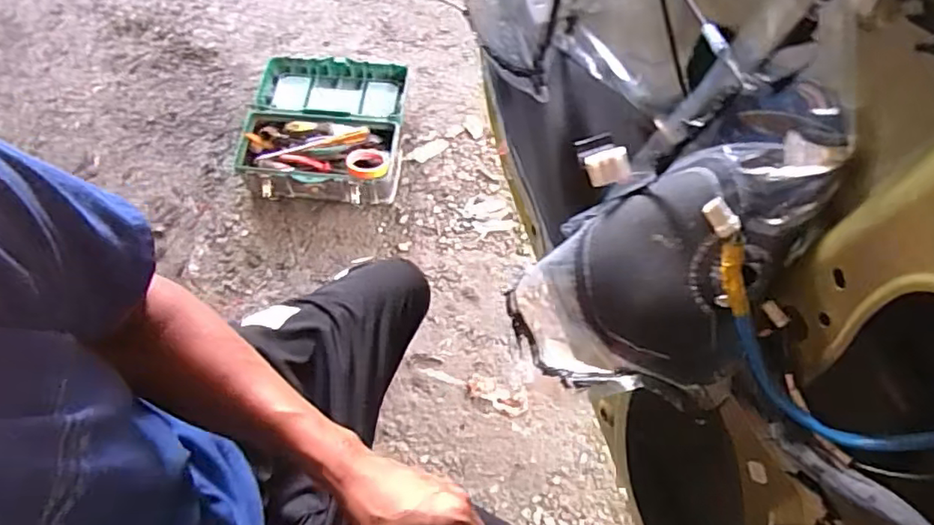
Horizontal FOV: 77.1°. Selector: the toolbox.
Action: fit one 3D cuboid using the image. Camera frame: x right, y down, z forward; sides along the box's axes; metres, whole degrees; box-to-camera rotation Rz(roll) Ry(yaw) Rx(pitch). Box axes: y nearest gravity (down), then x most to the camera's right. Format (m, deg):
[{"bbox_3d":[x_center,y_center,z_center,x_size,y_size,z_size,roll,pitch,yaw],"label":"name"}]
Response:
[{"bbox_3d":[-0.358,-0.339,1.469,0.393,0.120,0.418,3,62,2],"label":"toolbox"}]

